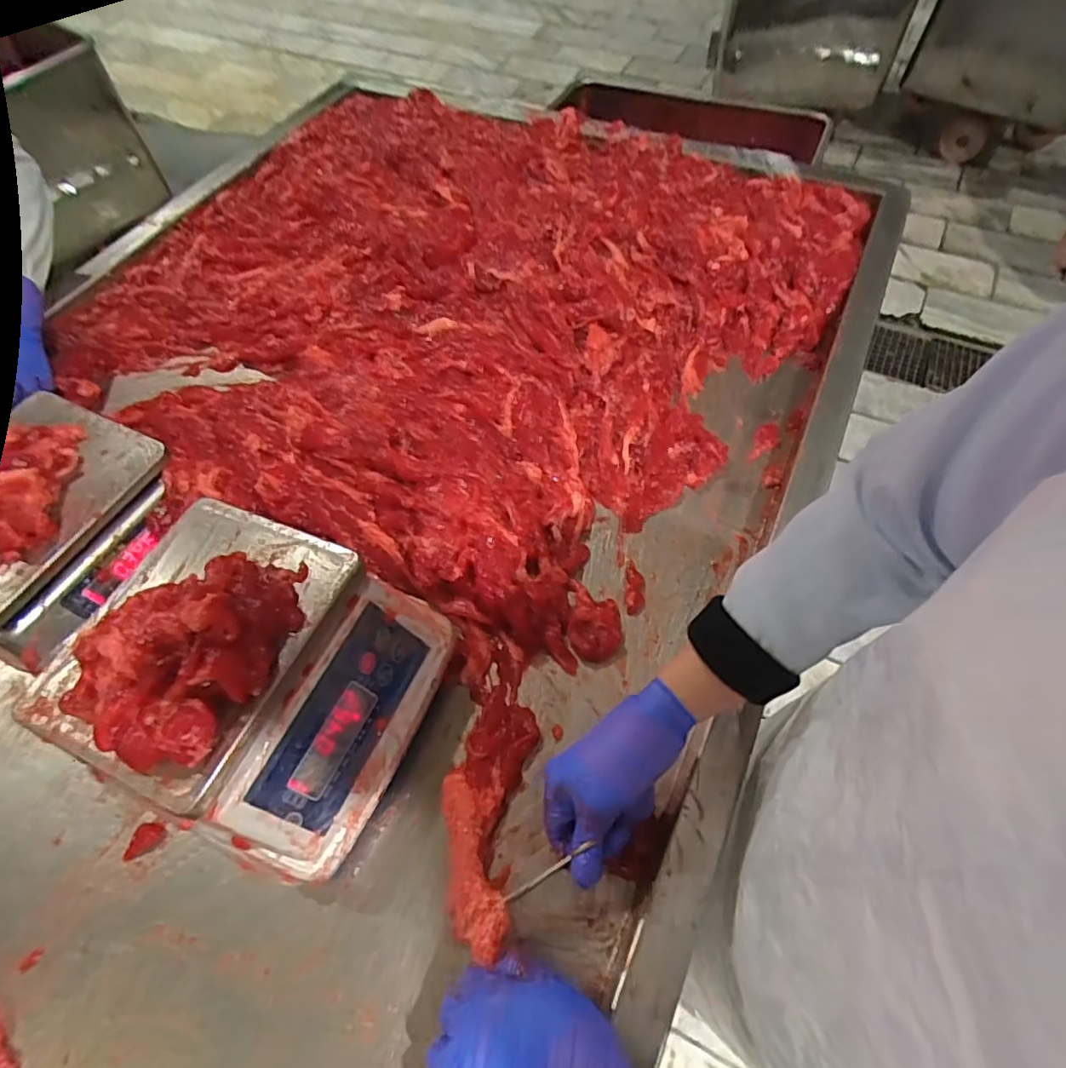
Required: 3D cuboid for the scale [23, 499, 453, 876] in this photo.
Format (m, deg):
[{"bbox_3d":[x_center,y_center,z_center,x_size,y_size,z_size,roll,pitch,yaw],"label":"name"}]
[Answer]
[{"bbox_3d":[-0.222,0.116,0.475,0.246,0.112,0.232,17,62,11],"label":"scale"}]

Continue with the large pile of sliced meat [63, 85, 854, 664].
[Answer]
[{"bbox_3d":[-0.119,-0.360,0.813,0.900,0.076,0.841,27,64,16],"label":"large pile of sliced meat"}]

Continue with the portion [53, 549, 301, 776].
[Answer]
[{"bbox_3d":[-0.242,0.074,0.416,0.125,0.042,0.162,23,63,15],"label":"portion"}]

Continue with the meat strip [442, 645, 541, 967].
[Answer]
[{"bbox_3d":[-0.038,0.208,0.501,0.067,0.024,0.233,4,52,5],"label":"meat strip"}]

